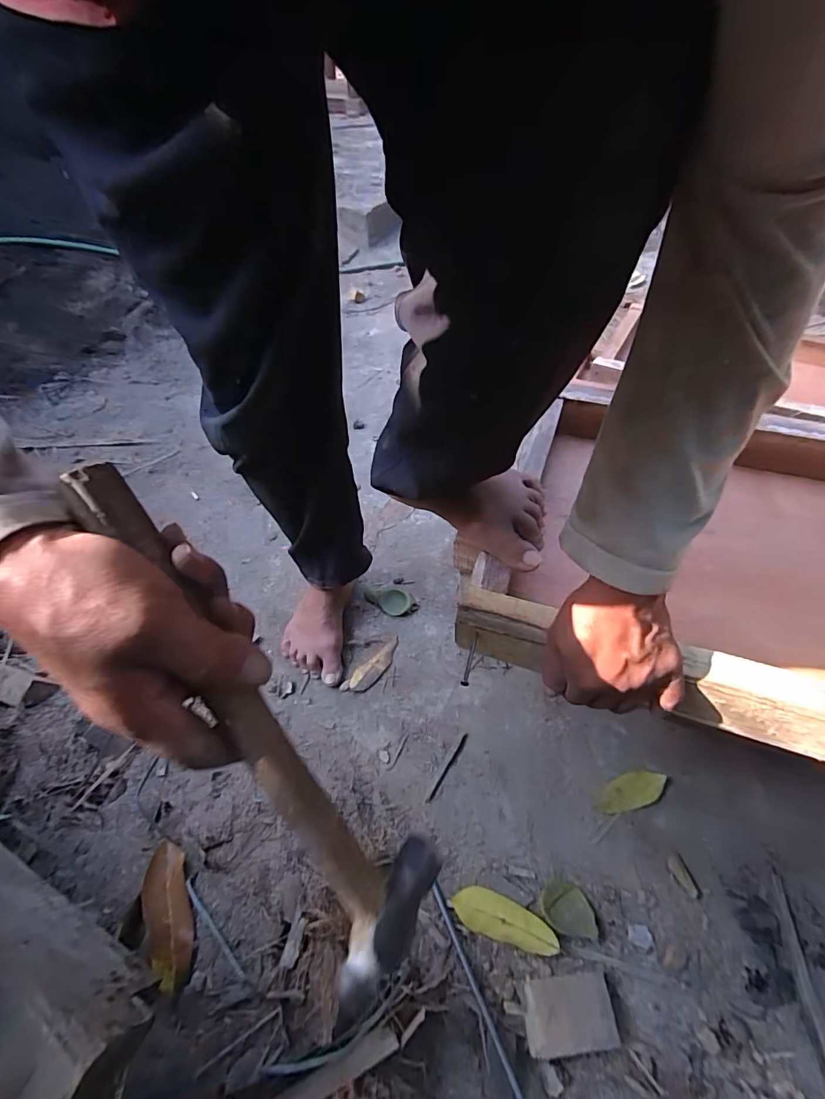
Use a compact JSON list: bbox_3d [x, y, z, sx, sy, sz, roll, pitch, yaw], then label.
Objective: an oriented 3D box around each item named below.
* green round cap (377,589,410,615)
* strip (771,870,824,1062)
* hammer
[{"bbox_3d":[-0.035,0.097,0.874,0.053,0.014,0.060,-38,60,-25],"label":"green round cap"},{"bbox_3d":[0.459,0.506,0.546,0.019,0.006,0.211,11,48,2],"label":"strip"},{"bbox_3d":[-0.079,0.086,0.239,0.068,0.028,0.289,-33,95,-23],"label":"hammer"}]

